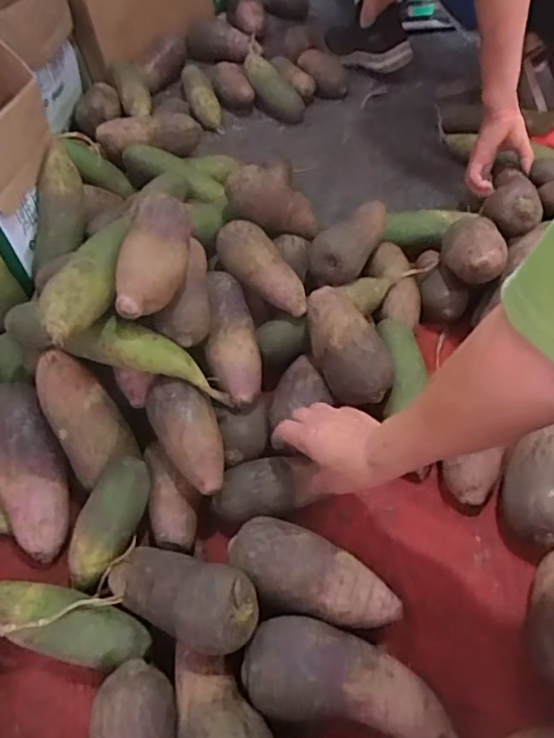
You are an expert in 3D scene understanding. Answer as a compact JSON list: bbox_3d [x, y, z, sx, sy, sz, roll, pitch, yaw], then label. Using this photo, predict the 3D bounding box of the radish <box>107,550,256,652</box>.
[{"bbox_3d":[-0.092,0.197,0.515,0.152,0.057,0.074,3,49,36],"label":"radish"}]

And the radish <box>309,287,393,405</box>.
[{"bbox_3d":[0.081,-0.029,0.662,0.061,0.068,0.141,-10,68,-31],"label":"radish"}]

